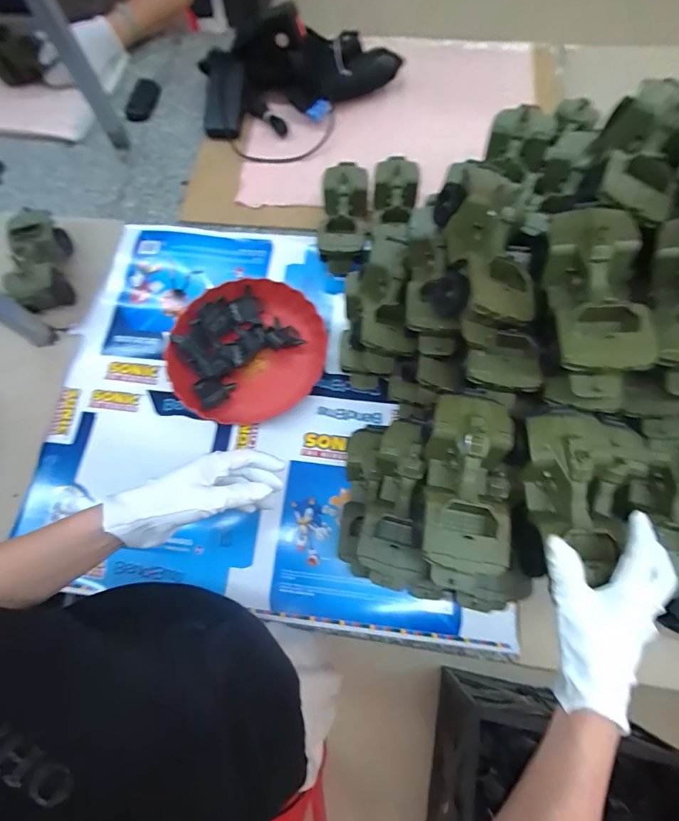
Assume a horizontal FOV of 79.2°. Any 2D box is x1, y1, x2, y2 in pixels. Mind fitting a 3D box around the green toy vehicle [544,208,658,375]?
[{"bbox_3d":[0.244,-0.114,0.399,0.082,0.056,0.169,5,71,3],"label":"green toy vehicle"}]

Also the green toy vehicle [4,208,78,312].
[{"bbox_3d":[-0.513,-0.245,0.705,0.082,0.099,0.150,-18,72,-4],"label":"green toy vehicle"}]

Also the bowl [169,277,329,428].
[{"bbox_3d":[-0.143,-0.092,0.648,0.244,0.053,0.213,-31,73,-9],"label":"bowl"}]

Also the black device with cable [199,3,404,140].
[{"bbox_3d":[-0.086,-0.679,0.807,0.391,0.115,0.188,-13,71,-3],"label":"black device with cable"}]

